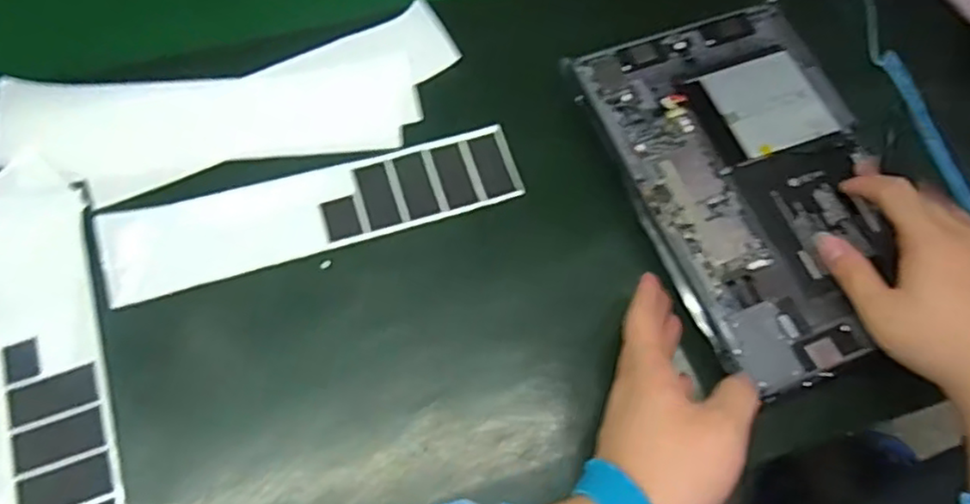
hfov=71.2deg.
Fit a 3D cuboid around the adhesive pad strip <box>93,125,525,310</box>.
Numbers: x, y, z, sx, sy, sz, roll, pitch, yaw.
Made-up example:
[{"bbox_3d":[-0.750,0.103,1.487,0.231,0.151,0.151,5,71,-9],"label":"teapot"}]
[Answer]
[{"bbox_3d":[-0.110,-0.031,0.446,0.264,0.011,0.061,-16,69,-11],"label":"adhesive pad strip"}]

